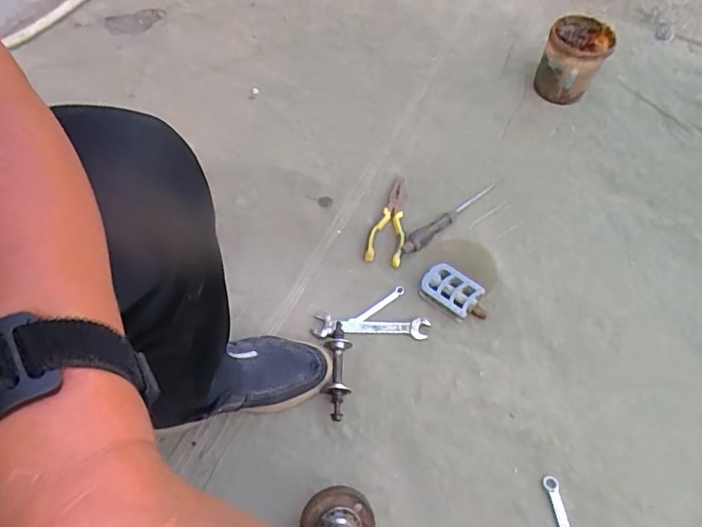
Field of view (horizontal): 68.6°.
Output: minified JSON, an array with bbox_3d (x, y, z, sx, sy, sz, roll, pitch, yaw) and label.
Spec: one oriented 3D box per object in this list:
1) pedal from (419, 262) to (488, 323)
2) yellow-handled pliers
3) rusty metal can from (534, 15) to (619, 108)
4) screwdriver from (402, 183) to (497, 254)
[{"bbox_3d":[0.162,0.048,0.800,0.106,0.021,0.071,33,61,16],"label":"pedal"},{"bbox_3d":[0.068,-0.078,0.888,0.057,0.025,0.180,12,57,3],"label":"yellow-handled pliers"},{"bbox_3d":[0.400,-0.361,0.937,0.105,0.137,0.098,2,57,-3],"label":"rusty metal can"},{"bbox_3d":[0.168,-0.081,0.872,0.201,0.023,0.026,-33,65,-23],"label":"screwdriver"}]

